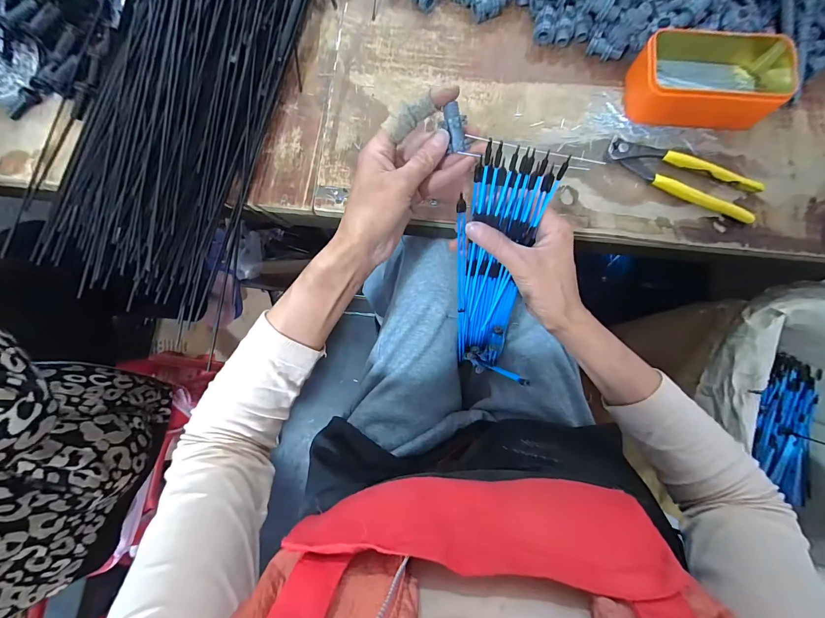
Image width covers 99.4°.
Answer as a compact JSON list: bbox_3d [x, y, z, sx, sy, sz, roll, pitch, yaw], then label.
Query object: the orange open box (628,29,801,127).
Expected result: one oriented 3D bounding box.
[{"bbox_3d":[0.314,-0.248,0.371,0.156,0.041,0.094,1,81,0],"label":"orange open box"}]

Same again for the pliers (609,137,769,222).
[{"bbox_3d":[0.285,-0.141,0.370,0.156,0.015,0.044,25,82,4],"label":"pliers"}]

